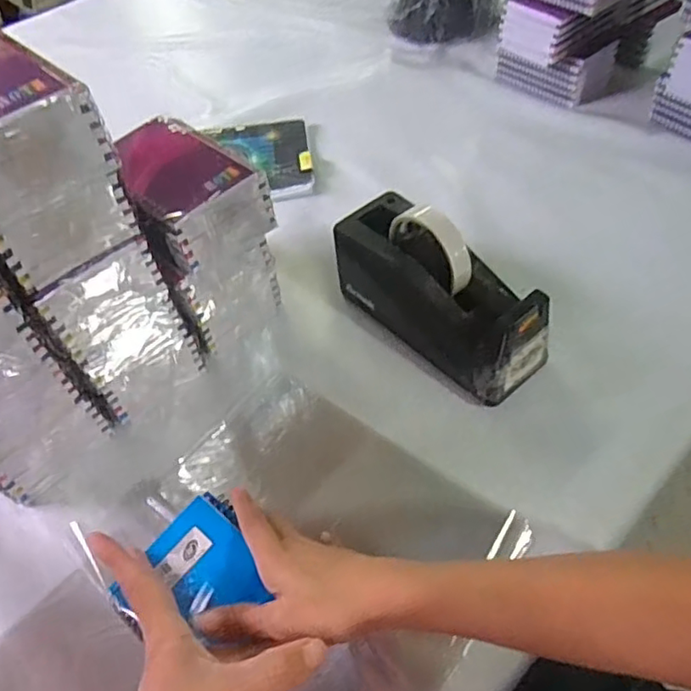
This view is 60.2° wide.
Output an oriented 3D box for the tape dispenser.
[{"bbox_3d":[0.083,-0.048,0.535,0.079,0.119,0.206,-35,58,-22],"label":"tape dispenser"}]

